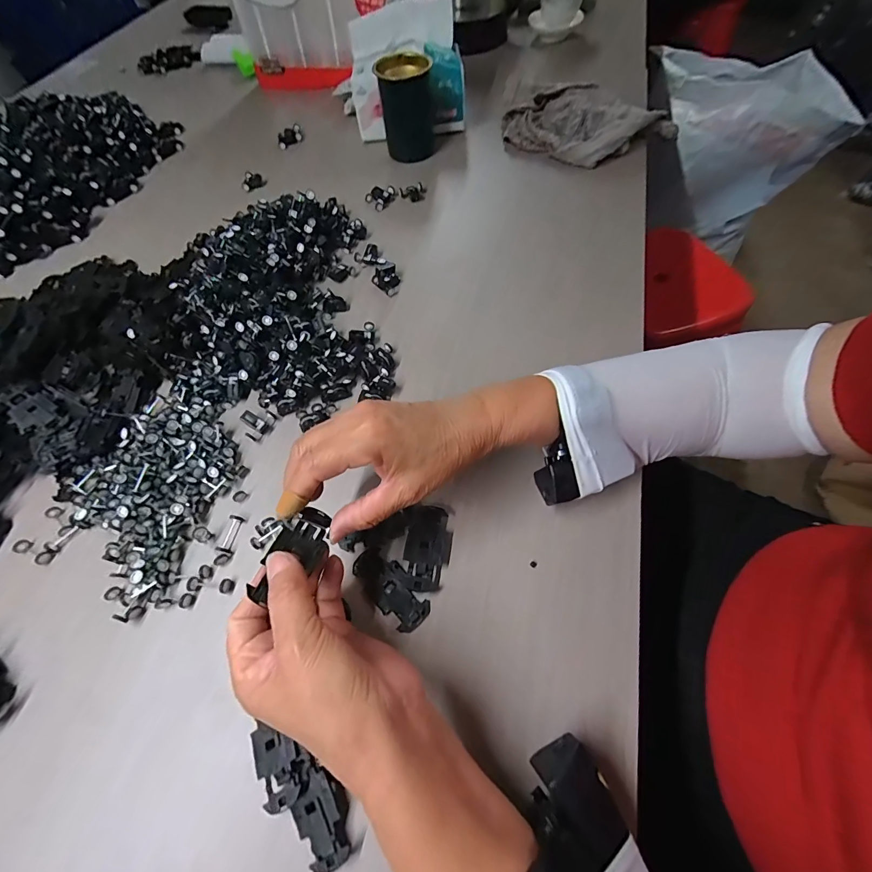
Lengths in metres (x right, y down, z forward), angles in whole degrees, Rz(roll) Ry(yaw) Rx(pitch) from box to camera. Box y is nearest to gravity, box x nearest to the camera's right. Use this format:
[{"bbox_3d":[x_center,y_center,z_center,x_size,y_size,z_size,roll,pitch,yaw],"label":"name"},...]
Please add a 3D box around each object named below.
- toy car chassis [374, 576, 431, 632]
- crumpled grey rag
[{"bbox_3d":[-0.028,0.124,0.287,0.044,0.004,0.026,26,67,16],"label":"toy car chassis"},{"bbox_3d":[0.213,-0.429,0.540,0.246,0.057,0.117,11,64,9],"label":"crumpled grey rag"}]

